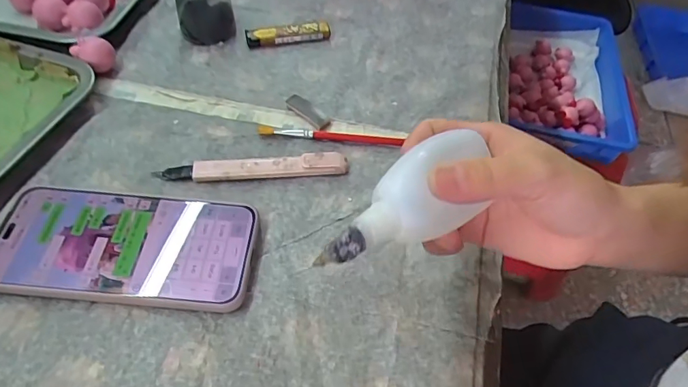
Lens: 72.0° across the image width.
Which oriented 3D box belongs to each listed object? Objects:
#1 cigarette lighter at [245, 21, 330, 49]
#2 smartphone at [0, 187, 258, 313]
[{"bbox_3d":[-0.053,-0.152,0.448,0.078,0.015,0.019,-8,53,-10],"label":"cigarette lighter"},{"bbox_3d":[-0.142,0.034,0.307,0.162,0.011,0.077,5,52,0],"label":"smartphone"}]

